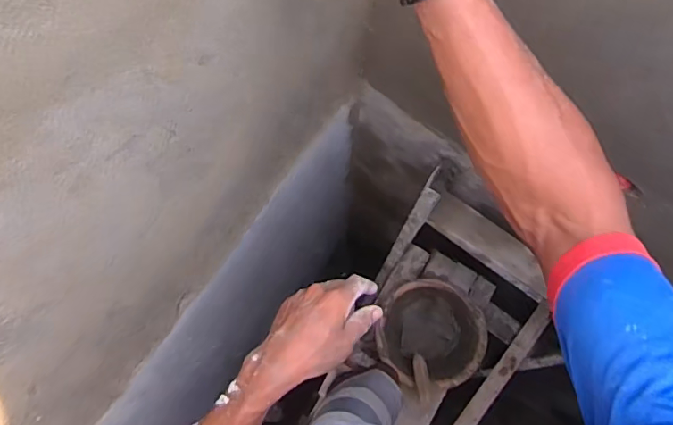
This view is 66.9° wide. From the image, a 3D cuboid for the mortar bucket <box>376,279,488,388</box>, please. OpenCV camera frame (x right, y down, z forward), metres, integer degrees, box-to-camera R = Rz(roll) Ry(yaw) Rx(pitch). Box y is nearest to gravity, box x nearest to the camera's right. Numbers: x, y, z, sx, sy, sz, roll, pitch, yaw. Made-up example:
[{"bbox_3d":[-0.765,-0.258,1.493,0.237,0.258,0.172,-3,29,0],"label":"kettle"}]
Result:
[{"bbox_3d":[0.233,0.312,1.299,0.243,0.183,0.240,0,78,-1],"label":"mortar bucket"}]

